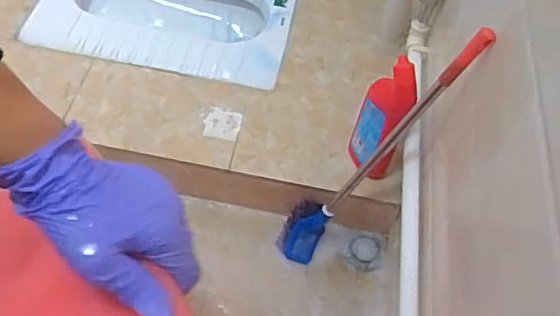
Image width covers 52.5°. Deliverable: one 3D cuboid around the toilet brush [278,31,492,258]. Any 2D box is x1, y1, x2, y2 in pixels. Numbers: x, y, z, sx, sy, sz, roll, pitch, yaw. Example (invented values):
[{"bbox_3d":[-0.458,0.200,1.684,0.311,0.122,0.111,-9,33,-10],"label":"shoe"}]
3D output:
[{"bbox_3d":[0.133,0.005,0.833,0.058,0.510,0.083,-4,56,-35],"label":"toilet brush"}]

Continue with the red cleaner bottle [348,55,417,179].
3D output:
[{"bbox_3d":[0.161,-0.060,0.890,0.058,0.216,0.088,-6,56,-12],"label":"red cleaner bottle"}]

